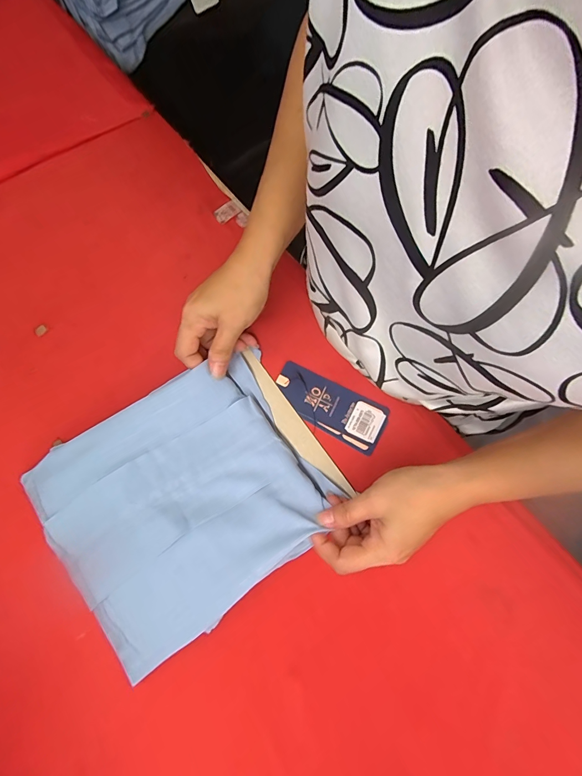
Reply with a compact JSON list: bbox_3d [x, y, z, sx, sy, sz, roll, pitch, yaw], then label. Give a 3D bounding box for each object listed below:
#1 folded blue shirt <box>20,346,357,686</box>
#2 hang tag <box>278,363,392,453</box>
[{"bbox_3d":[-0.090,0.095,0.330,0.243,0.041,0.195,-35,81,-8],"label":"folded blue shirt"},{"bbox_3d":[0.039,0.018,0.371,0.119,0.004,0.052,28,79,4],"label":"hang tag"}]

